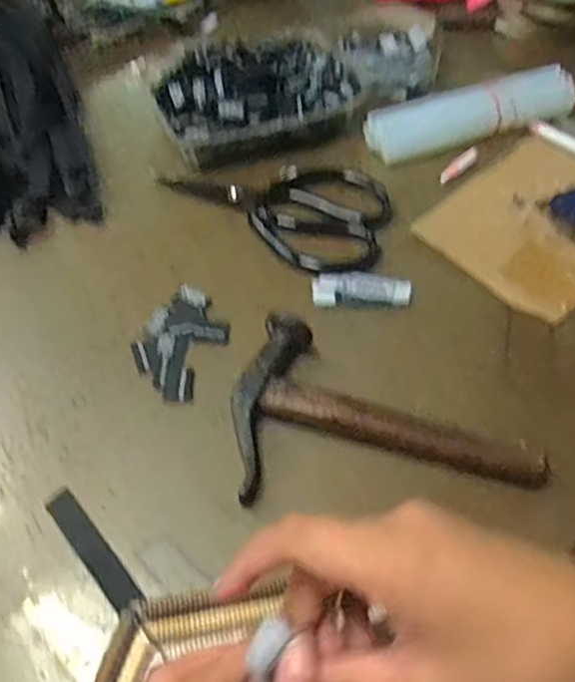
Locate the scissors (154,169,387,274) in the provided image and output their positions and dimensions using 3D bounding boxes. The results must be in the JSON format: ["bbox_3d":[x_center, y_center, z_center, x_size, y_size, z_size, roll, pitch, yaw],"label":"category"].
[{"bbox_3d":[-0.009,-0.102,0.513,0.168,0.017,0.092,13,56,7],"label":"scissors"}]

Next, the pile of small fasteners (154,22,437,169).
[{"bbox_3d":[0.018,-0.224,0.578,0.272,0.038,0.126,-24,60,-17],"label":"pile of small fasteners"}]

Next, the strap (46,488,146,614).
[{"bbox_3d":[-0.106,0.114,0.367,0.015,0.004,0.080,-35,63,-23],"label":"strap"}]

